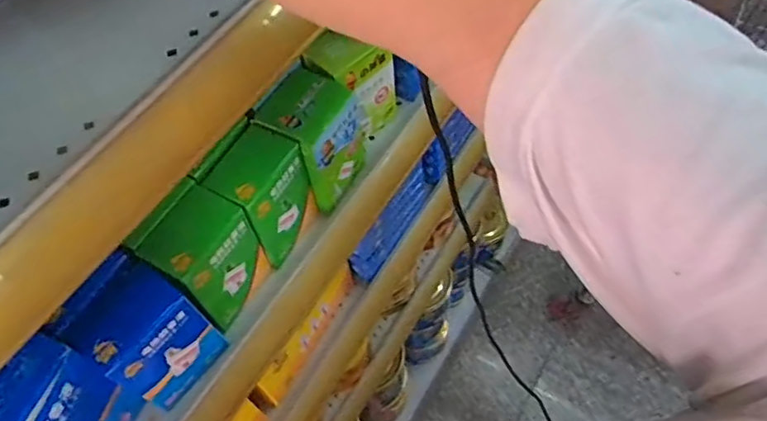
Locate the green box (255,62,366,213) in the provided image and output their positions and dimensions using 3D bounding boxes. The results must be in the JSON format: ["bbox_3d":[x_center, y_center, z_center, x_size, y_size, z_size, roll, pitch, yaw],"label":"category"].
[{"bbox_3d":[-0.059,-0.062,0.505,0.061,0.099,0.064,31,65,18],"label":"green box"}]

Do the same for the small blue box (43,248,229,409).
[{"bbox_3d":[-0.173,0.088,0.425,0.071,0.093,0.069,29,65,17],"label":"small blue box"}]

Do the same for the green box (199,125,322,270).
[{"bbox_3d":[-0.099,-0.013,0.482,0.059,0.098,0.069,24,63,15],"label":"green box"}]

